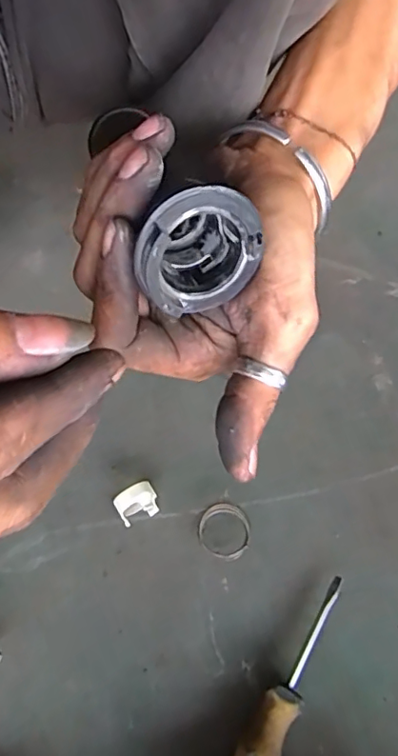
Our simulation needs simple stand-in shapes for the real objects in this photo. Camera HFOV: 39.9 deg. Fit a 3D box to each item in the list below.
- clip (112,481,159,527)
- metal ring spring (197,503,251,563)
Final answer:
[{"bbox_3d":[-0.042,0.085,0.371,0.027,0.024,0.019,-30,68,-13],"label":"clip"},{"bbox_3d":[0.017,0.103,0.367,0.033,0.019,0.035,0,64,0],"label":"metal ring spring"}]

